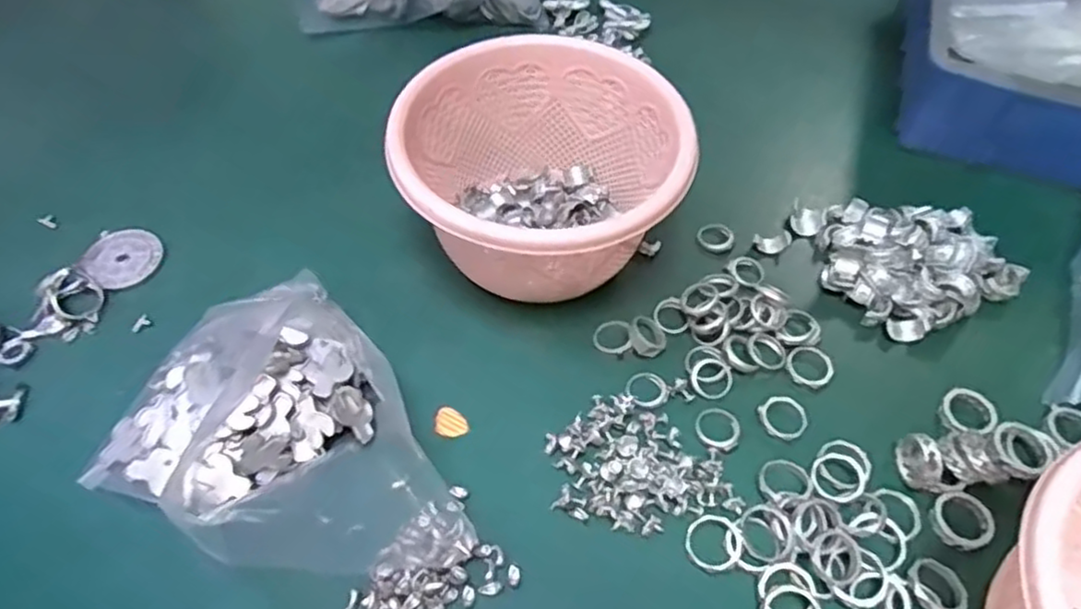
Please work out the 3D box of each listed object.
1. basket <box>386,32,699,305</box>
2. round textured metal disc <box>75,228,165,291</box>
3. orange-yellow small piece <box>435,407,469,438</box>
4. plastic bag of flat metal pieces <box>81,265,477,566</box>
[{"bbox_3d":[-0.001,-0.066,0.377,0.138,0.088,0.139,2,54,-2],"label":"basket"},{"bbox_3d":[-0.244,-0.027,0.405,0.034,0.008,0.043,45,59,0],"label":"round textured metal disc"},{"bbox_3d":[-0.045,0.059,0.347,0.019,0.004,0.016,35,52,16],"label":"orange-yellow small piece"},{"bbox_3d":[-0.108,0.066,0.321,0.163,0.033,0.124,32,58,19],"label":"plastic bag of flat metal pieces"}]

